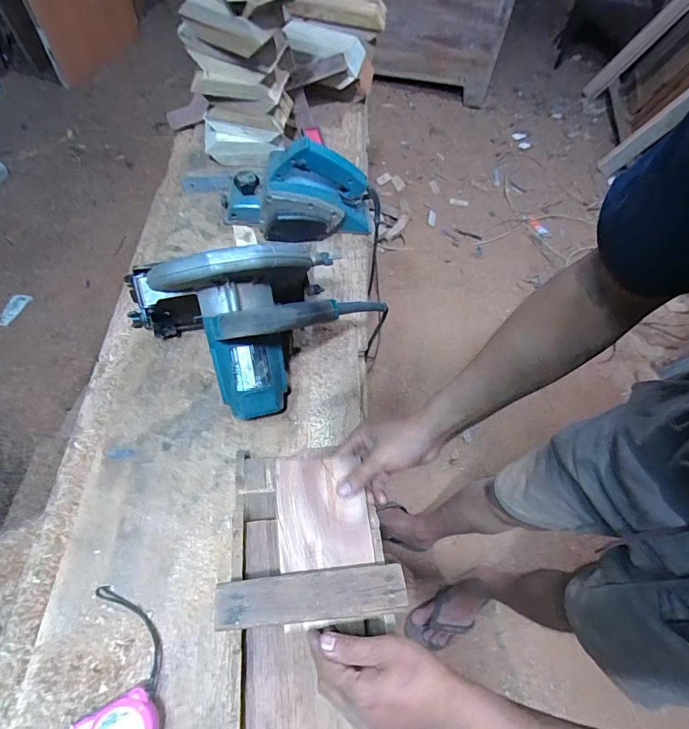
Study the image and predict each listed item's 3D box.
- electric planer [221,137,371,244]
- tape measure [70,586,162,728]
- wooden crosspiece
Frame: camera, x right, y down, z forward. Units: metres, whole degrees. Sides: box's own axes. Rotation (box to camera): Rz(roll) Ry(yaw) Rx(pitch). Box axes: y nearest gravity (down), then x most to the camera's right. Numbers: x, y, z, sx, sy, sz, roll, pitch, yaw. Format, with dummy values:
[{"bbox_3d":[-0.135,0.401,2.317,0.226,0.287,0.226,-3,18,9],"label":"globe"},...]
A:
[{"bbox_3d":[-0.080,-0.325,0.744,0.268,0.138,0.131,-6,60,-12],"label":"electric planer"},{"bbox_3d":[-0.236,0.323,0.433,0.071,0.027,0.169,-11,59,-10],"label":"tape measure"},{"bbox_3d":[-0.031,0.235,0.422,0.189,0.016,0.046,0,58,-11],"label":"wooden crosspiece"}]

